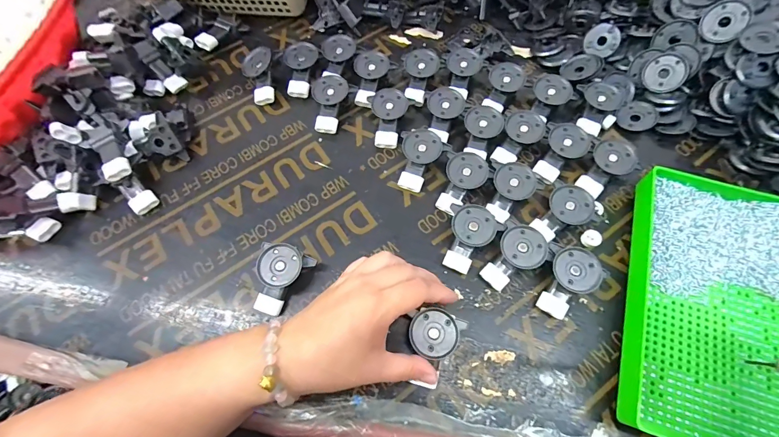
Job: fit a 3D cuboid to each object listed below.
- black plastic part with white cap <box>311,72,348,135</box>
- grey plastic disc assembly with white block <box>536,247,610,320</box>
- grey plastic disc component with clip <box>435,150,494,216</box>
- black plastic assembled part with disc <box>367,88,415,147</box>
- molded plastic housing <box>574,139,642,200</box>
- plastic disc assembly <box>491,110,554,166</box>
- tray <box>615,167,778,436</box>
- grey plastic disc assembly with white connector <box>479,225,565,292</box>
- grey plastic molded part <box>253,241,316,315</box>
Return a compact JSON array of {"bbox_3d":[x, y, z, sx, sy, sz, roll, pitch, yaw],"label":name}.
[{"bbox_3d":[-0.075,-0.143,0.427,0.041,0.016,0.074,6,92,5],"label":"black plastic part with white cap"},{"bbox_3d":[0.169,0.060,0.332,0.063,0.034,0.042,-41,72,-14],"label":"grey plastic disc assembly with white block"},{"bbox_3d":[0.080,-0.037,0.378,0.048,0.029,0.065,16,69,9],"label":"grey plastic disc component with clip"},{"bbox_3d":[-0.005,-0.121,0.417,0.045,0.033,0.063,20,69,10],"label":"black plastic assembled part with disc"},{"bbox_3d":[0.233,-0.055,0.382,0.067,0.029,0.045,-29,69,-10],"label":"molded plastic housing"},{"bbox_3d":[0.148,-0.092,0.398,0.043,0.022,0.067,36,73,15],"label":"plastic disc assembly"},{"bbox_3d":[0.301,0.082,0.319,0.155,0.041,0.244,17,69,9],"label":"tray"},{"bbox_3d":[0.127,0.042,0.344,0.048,0.030,0.065,37,73,16],"label":"grey plastic disc assembly with white connector"},{"bbox_3d":[-0.113,0.059,0.344,0.051,0.027,0.065,24,70,11],"label":"grey plastic molded part"}]

